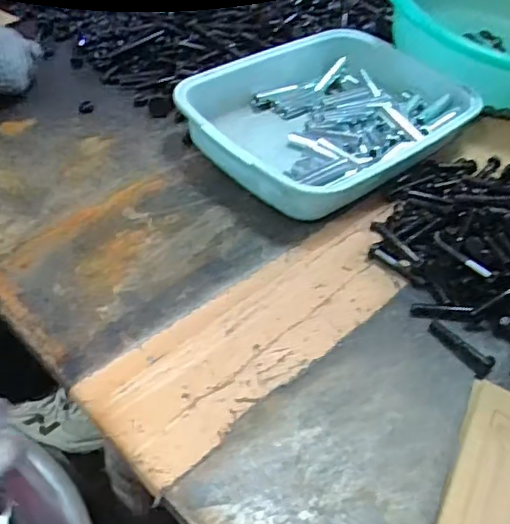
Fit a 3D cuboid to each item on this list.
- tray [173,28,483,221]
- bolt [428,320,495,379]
[{"bbox_3d":[0.100,-0.182,0.695,0.366,0.058,0.240,-31,56,-31],"label":"tray"},{"bbox_3d":[0.170,0.069,0.487,0.017,0.011,0.058,-23,52,-26],"label":"bolt"}]

